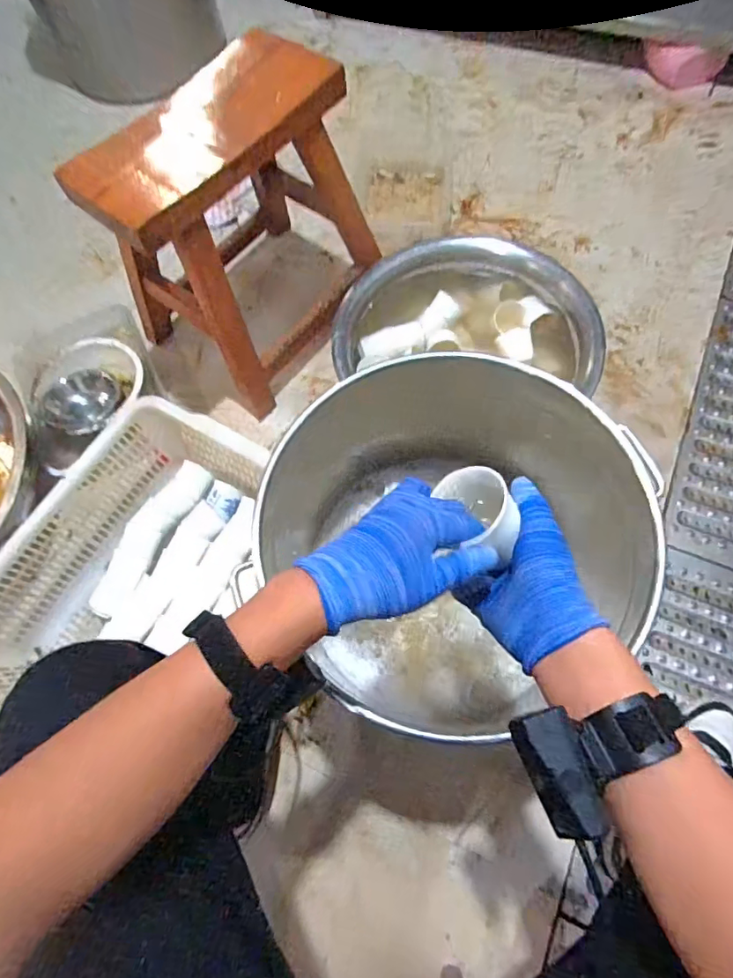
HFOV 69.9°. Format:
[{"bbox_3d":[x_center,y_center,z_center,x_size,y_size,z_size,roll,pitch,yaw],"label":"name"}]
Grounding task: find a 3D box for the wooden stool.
[{"bbox_3d":[-0.208,-0.455,0.957,0.313,0.387,0.425,37,73,17],"label":"wooden stool"}]

